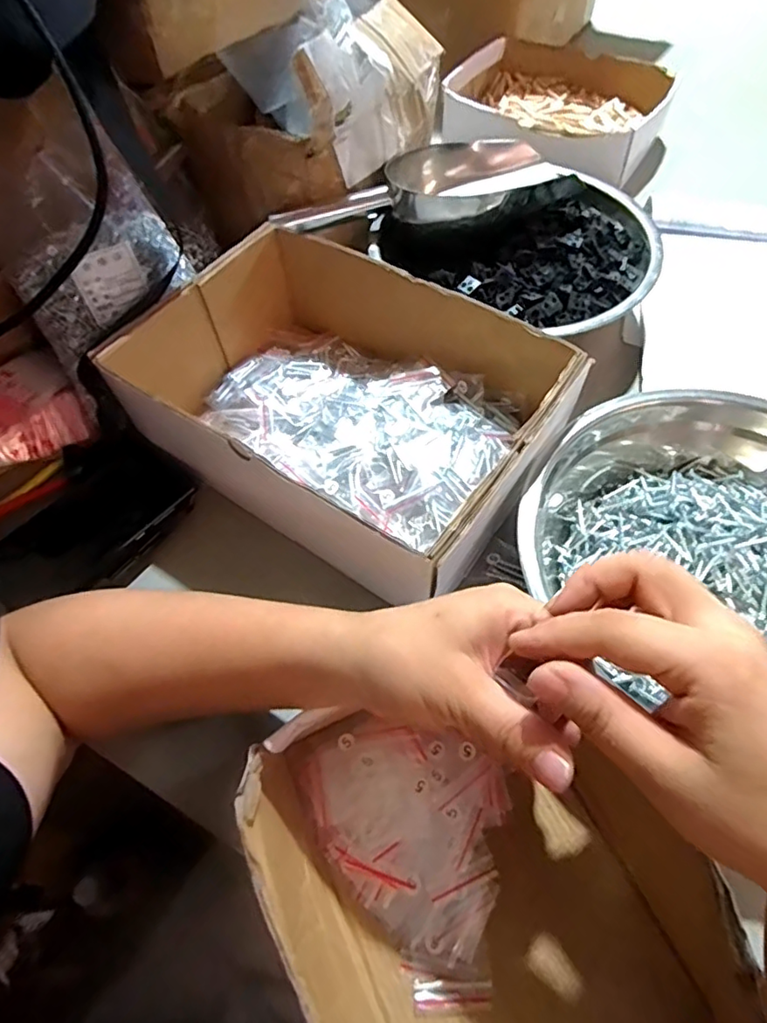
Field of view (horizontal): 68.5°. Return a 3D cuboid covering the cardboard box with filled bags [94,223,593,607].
[{"bbox_3d":[-0.028,-0.084,0.427,0.290,0.089,0.213,31,65,19],"label":"cardboard box with filled bags"}]

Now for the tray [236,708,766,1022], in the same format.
[{"bbox_3d":[0.050,0.188,0.284,0.181,0.067,0.220,-28,62,-14],"label":"tray"}]

